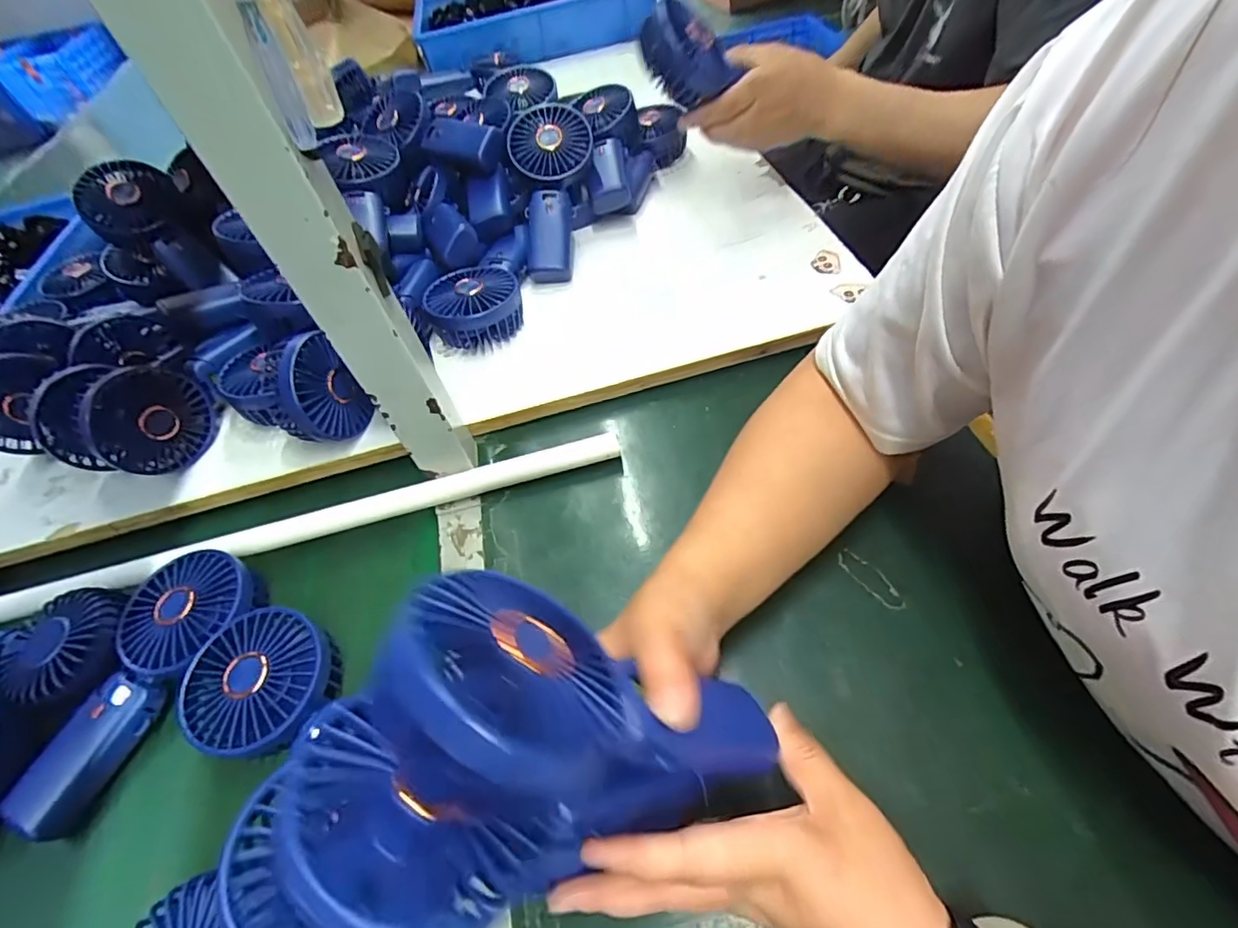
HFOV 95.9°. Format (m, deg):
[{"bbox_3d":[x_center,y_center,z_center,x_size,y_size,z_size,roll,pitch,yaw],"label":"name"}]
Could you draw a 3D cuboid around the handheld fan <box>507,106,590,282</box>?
[{"bbox_3d":[-0.071,-0.293,0.590,0.082,0.047,0.178,-1,85,5],"label":"handheld fan"}]

